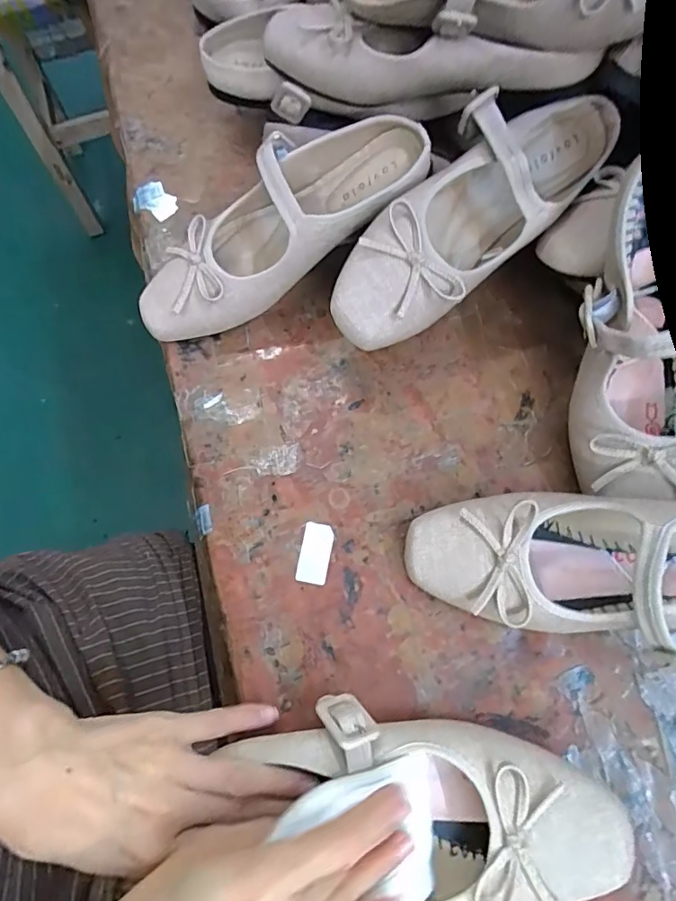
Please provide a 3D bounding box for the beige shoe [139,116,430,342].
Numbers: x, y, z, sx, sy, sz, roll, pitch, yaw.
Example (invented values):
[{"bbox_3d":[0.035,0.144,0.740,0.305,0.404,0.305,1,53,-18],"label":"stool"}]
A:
[{"bbox_3d":[-0.046,-0.162,0.383,0.237,0.063,0.090,-35,74,7],"label":"beige shoe"}]

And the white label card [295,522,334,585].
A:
[{"bbox_3d":[-0.016,0.071,0.360,0.021,0.004,0.041,12,73,-2],"label":"white label card"}]

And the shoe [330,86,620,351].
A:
[{"bbox_3d":[0.095,-0.166,0.352,0.244,0.061,0.082,-43,76,-11],"label":"shoe"}]

